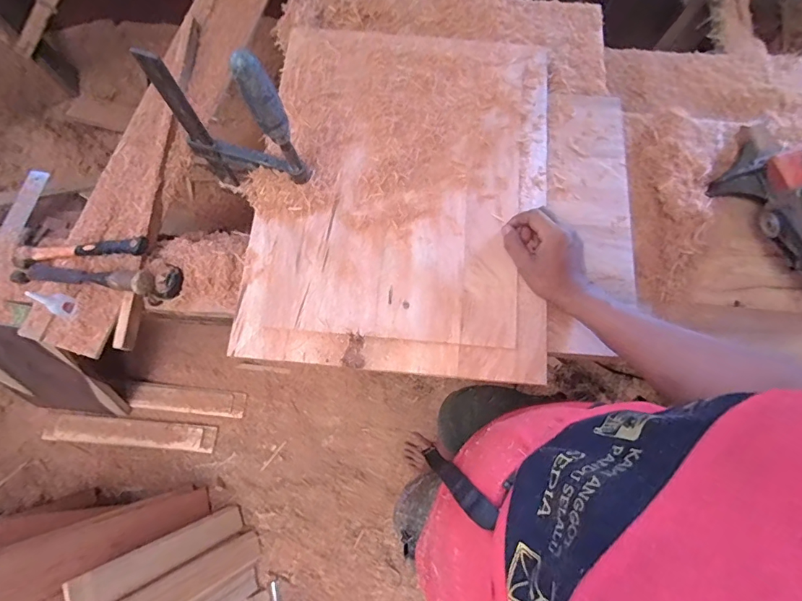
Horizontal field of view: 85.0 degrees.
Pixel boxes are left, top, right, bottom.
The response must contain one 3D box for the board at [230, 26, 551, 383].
[{"bbox_3d":[0.008,-0.168,0.615,0.389,0.021,0.525,5,74,0],"label":"board"}]

